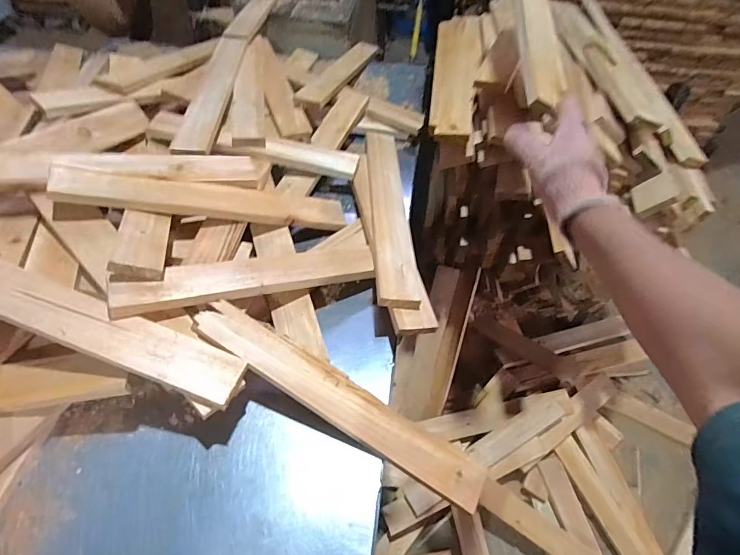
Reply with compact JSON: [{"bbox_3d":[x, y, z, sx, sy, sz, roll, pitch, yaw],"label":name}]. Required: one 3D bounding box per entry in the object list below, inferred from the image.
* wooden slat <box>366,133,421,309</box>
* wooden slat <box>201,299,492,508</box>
[{"bbox_3d":[0.036,-0.152,0.868,0.073,0.024,0.535,2,45,-6],"label":"wooden slat"},{"bbox_3d":[-0.039,0.179,0.615,0.467,0.026,0.072,33,57,2],"label":"wooden slat"}]

